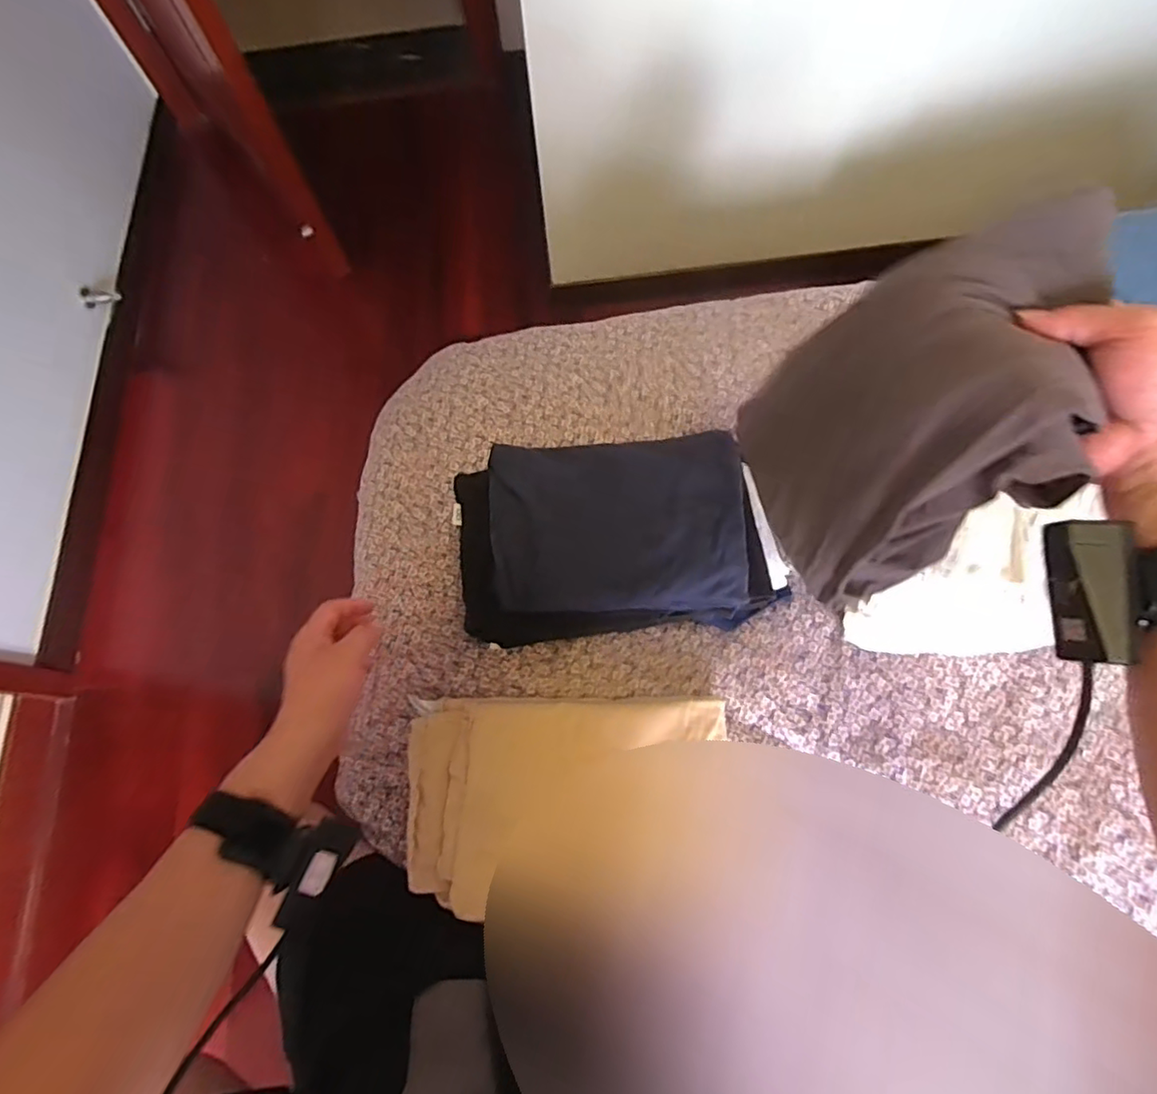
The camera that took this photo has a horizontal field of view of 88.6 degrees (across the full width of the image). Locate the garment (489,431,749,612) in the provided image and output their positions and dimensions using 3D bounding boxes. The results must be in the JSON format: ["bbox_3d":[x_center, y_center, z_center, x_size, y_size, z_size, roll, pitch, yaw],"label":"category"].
[{"bbox_3d":[0.036,-0.021,0.537,0.225,0.039,0.157,-5,70,1],"label":"garment"}]

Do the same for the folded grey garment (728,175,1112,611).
[{"bbox_3d":[0.216,-0.080,0.387,0.144,0.186,0.173,-3,67,-1],"label":"folded grey garment"}]

